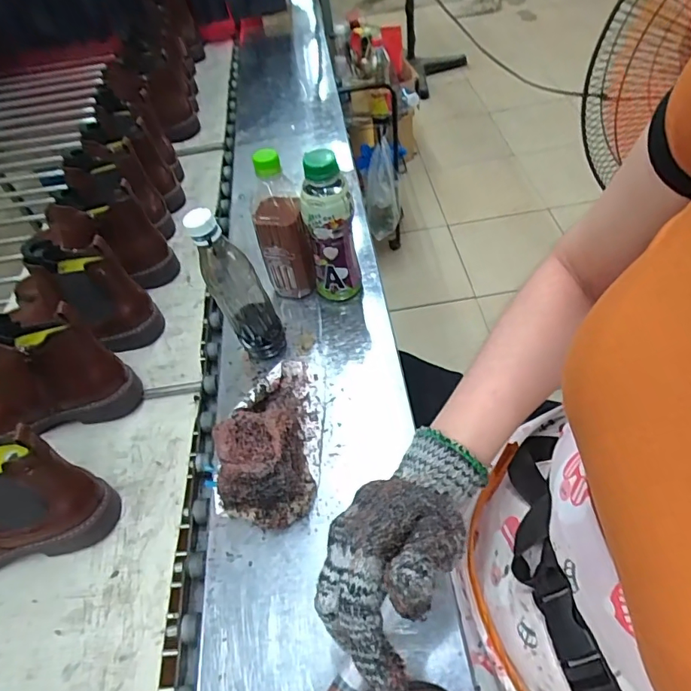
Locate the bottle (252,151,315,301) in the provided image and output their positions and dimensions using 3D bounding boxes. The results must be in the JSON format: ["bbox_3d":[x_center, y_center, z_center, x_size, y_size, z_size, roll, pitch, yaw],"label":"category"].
[{"bbox_3d":[-0.082,-0.150,0.620,0.063,0.204,0.068,-12,53,-3],"label":"bottle"}]

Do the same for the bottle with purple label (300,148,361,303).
[{"bbox_3d":[-0.019,-0.140,0.604,0.055,0.201,0.055,-19,54,-8],"label":"bottle with purple label"}]

